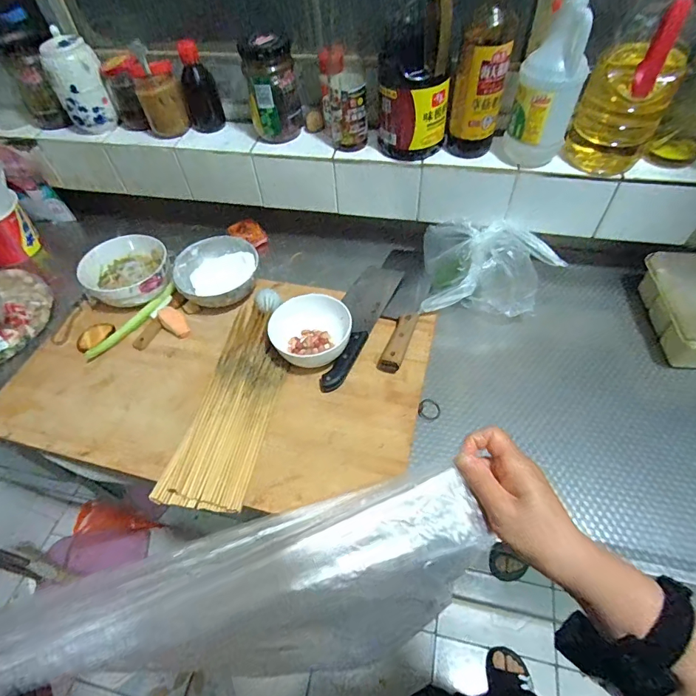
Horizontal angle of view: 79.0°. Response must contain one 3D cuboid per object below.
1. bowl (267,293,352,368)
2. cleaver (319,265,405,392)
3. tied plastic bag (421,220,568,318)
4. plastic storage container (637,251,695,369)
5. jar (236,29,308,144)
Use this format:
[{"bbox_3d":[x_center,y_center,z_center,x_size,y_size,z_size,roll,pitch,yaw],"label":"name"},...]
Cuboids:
[{"bbox_3d":[-0.055,-0.024,0.673,0.120,0.064,0.112,-2,53,3],"label":"bowl"},{"bbox_3d":[0.014,-0.053,0.731,0.083,0.019,0.314,13,47,20],"label":"cleaver"},{"bbox_3d":[0.247,-0.138,0.735,0.224,0.112,0.166,4,53,7],"label":"tied plastic bag"},{"bbox_3d":[0.552,-0.057,0.677,0.116,0.087,0.198,2,53,5],"label":"plastic storage container"},{"bbox_3d":[-0.129,-0.444,0.723,0.093,0.148,0.085,-2,53,3],"label":"jar"}]

